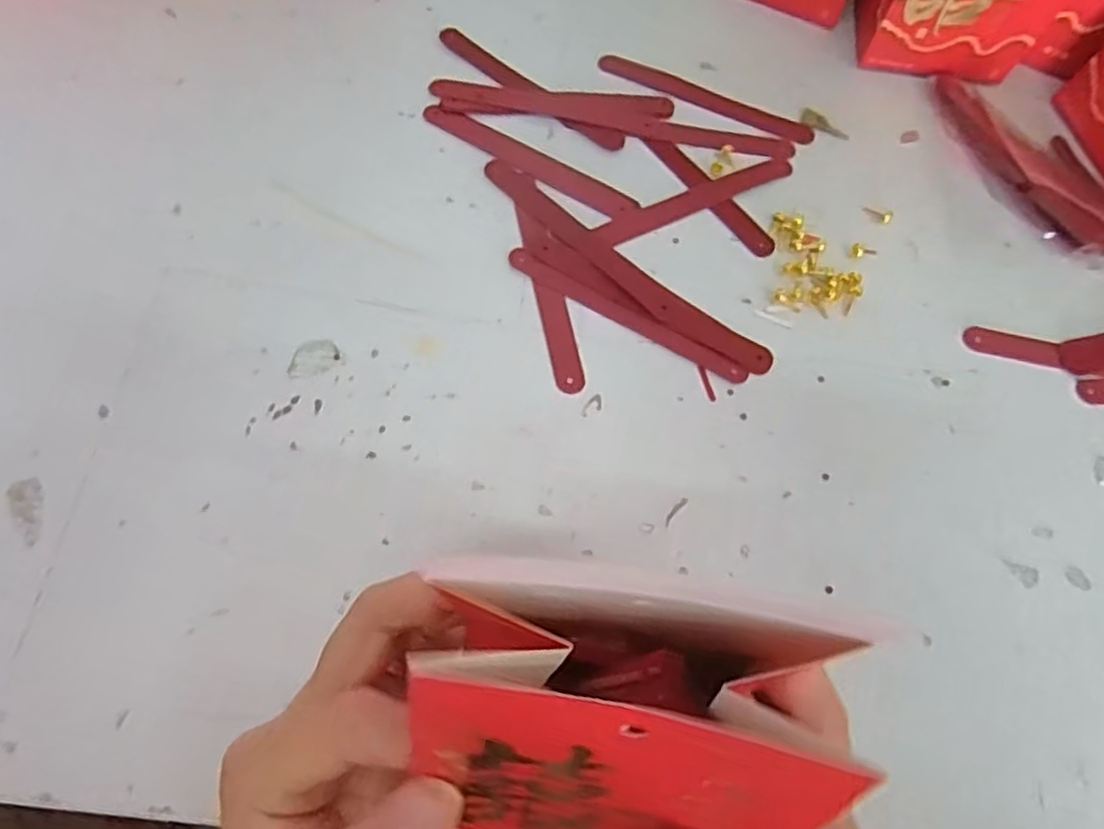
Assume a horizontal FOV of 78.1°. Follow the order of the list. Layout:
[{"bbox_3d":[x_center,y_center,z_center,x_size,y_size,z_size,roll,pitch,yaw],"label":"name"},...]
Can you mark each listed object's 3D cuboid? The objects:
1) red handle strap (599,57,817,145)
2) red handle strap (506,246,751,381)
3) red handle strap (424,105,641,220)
[{"bbox_3d":[0.090,-0.186,0.398,0.128,0.004,0.018,25,69,8],"label":"red handle strap"},{"bbox_3d":[0.037,-0.050,0.338,0.129,0.004,0.013,29,69,9],"label":"red handle strap"},{"bbox_3d":[-0.013,-0.140,0.372,0.129,0.004,0.018,30,70,9],"label":"red handle strap"}]

